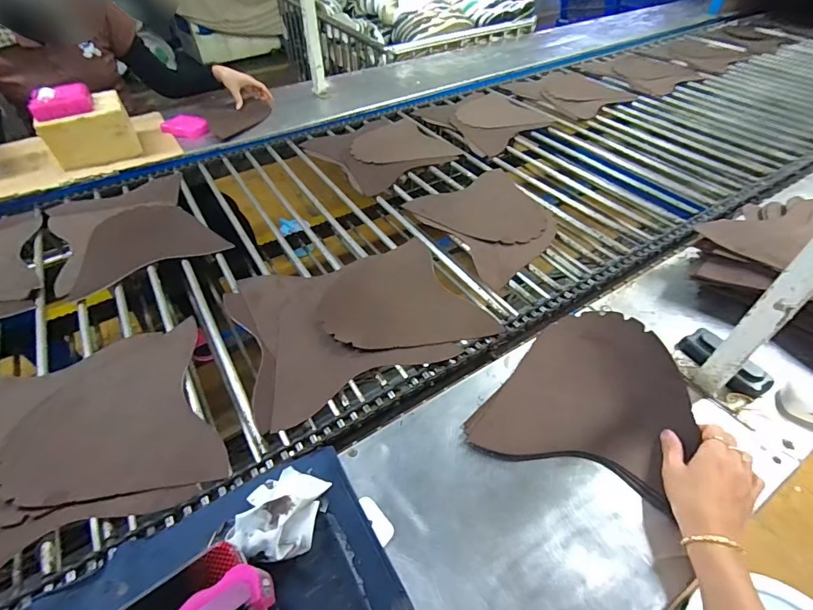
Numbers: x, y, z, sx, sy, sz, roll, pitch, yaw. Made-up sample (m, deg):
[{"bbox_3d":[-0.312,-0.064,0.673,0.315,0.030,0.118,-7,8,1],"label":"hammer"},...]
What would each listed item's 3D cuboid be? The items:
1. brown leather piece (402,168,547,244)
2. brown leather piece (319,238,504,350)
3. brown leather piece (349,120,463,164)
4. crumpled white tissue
[{"bbox_3d":[0.165,-0.193,0.849,0.238,0.016,0.232,-25,50,-21],"label":"brown leather piece"},{"bbox_3d":[-0.019,-0.006,0.676,0.230,0.009,0.249,-20,50,-21],"label":"brown leather piece"},{"bbox_3d":[-0.017,-0.431,1.078,0.253,0.017,0.204,-9,46,-7],"label":"brown leather piece"},{"bbox_3d":[-0.131,0.206,0.419,0.076,0.049,0.089,6,46,8],"label":"crumpled white tissue"}]

